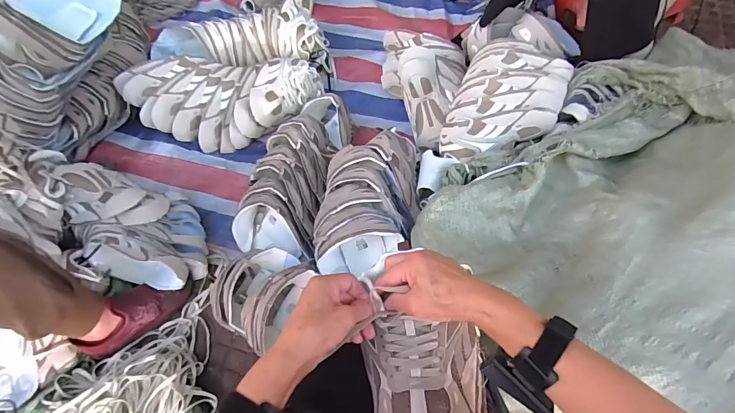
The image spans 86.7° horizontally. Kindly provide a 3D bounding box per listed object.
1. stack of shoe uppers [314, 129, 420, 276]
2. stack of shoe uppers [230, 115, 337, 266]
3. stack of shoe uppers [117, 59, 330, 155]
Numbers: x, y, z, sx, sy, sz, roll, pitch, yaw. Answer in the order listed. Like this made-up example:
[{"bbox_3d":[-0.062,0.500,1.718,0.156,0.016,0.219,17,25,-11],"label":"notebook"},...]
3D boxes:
[{"bbox_3d":[0.002,-0.013,0.829,0.209,0.120,0.273,-1,62,3],"label":"stack of shoe uppers"},{"bbox_3d":[-0.184,-0.052,0.917,0.187,0.151,0.320,9,63,8],"label":"stack of shoe uppers"},{"bbox_3d":[-0.364,-0.266,0.987,0.485,0.127,0.201,-7,62,0],"label":"stack of shoe uppers"}]

